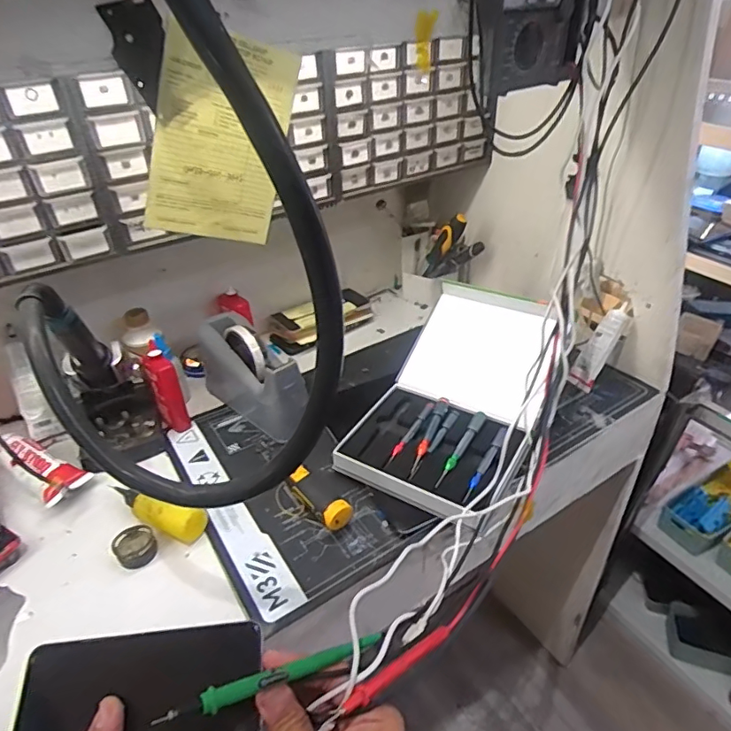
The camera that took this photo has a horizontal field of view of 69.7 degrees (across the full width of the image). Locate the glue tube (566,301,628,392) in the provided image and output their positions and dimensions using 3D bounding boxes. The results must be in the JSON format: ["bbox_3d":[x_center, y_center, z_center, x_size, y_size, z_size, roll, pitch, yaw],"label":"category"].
[{"bbox_3d":[0.325,-0.025,0.723,0.029,0.123,0.035,10,21,-44],"label":"glue tube"}]

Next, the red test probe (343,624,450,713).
[{"bbox_3d":[0.024,0.203,0.354,0.094,0.009,0.009,-13,35,-40],"label":"red test probe"}]

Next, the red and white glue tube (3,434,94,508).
[{"bbox_3d":[-0.387,0.116,0.629,0.122,0.027,0.052,24,44,31],"label":"red and white glue tube"}]

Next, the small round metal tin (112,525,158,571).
[{"bbox_3d":[-0.237,0.188,0.542,0.040,0.019,0.040,-1,36,1],"label":"small round metal tin"}]

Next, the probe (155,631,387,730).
[{"bbox_3d":[-0.052,0.193,0.327,0.145,0.012,0.010,-2,32,-32],"label":"probe"}]

